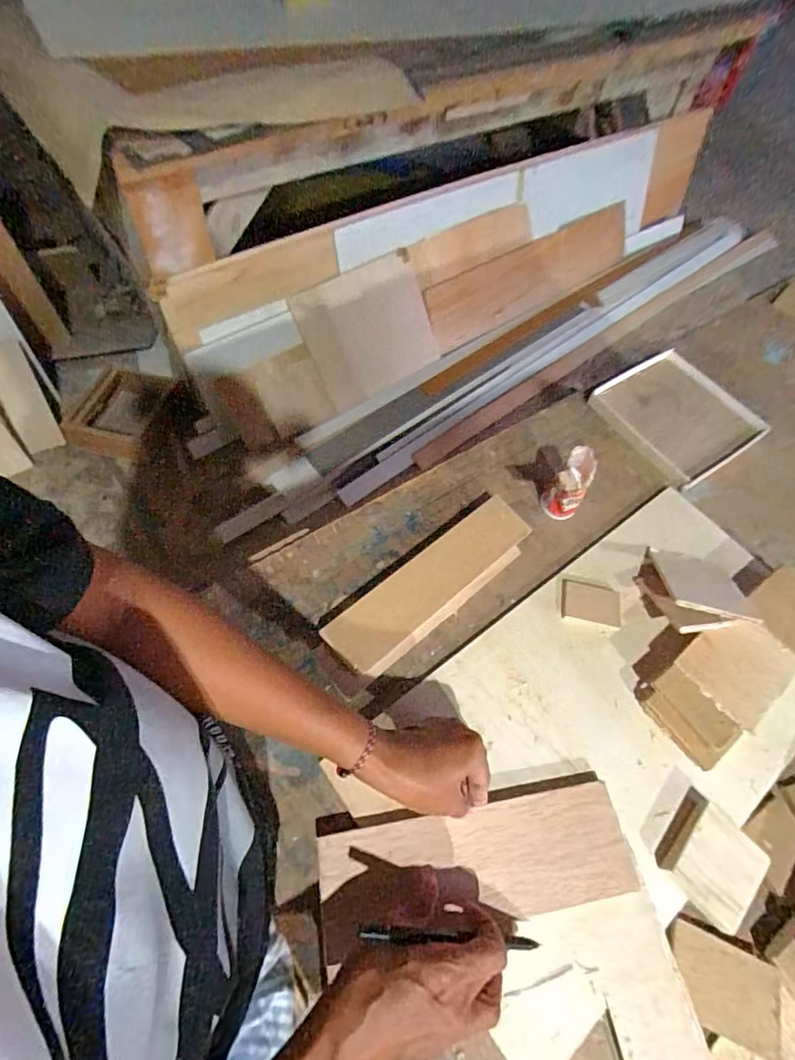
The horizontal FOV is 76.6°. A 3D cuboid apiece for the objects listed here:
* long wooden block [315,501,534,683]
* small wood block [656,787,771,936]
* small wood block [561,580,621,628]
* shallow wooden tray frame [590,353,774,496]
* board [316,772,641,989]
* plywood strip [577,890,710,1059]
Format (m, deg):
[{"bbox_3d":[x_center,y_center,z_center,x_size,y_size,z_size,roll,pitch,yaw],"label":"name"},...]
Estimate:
[{"bbox_3d":[0.037,0.053,0.503,0.231,0.025,0.064,-36,69,-22],"label":"long wooden block"},{"bbox_3d":[0.250,0.262,0.401,0.072,0.018,0.065,-37,69,-22],"label":"small wood block"},{"bbox_3d":[0.196,0.074,0.509,0.057,0.005,0.043,11,60,2],"label":"small wood block"},{"bbox_3d":[0.361,-0.153,0.645,0.175,0.024,0.172,-30,67,-20],"label":"shallow wooden tray frame"},{"bbox_3d":[0.060,0.256,0.394,0.238,0.021,0.084,-5,61,-8],"label":"board"},{"bbox_3d":[0.186,0.364,0.343,0.061,0.009,0.189,-8,61,-9],"label":"plywood strip"}]

